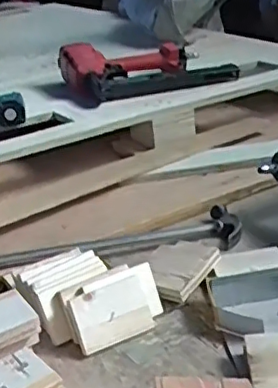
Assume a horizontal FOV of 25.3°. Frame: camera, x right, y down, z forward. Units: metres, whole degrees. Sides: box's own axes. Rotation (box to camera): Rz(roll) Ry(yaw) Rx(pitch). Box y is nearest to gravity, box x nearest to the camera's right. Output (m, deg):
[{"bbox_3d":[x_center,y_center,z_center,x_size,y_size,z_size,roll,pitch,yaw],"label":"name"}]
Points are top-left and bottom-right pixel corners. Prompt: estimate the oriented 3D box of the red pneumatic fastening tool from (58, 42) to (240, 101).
[{"bbox_3d":[0.013,-0.259,1.250,0.310,0.109,0.220,-15,27,-18],"label":"red pneumatic fastening tool"}]

